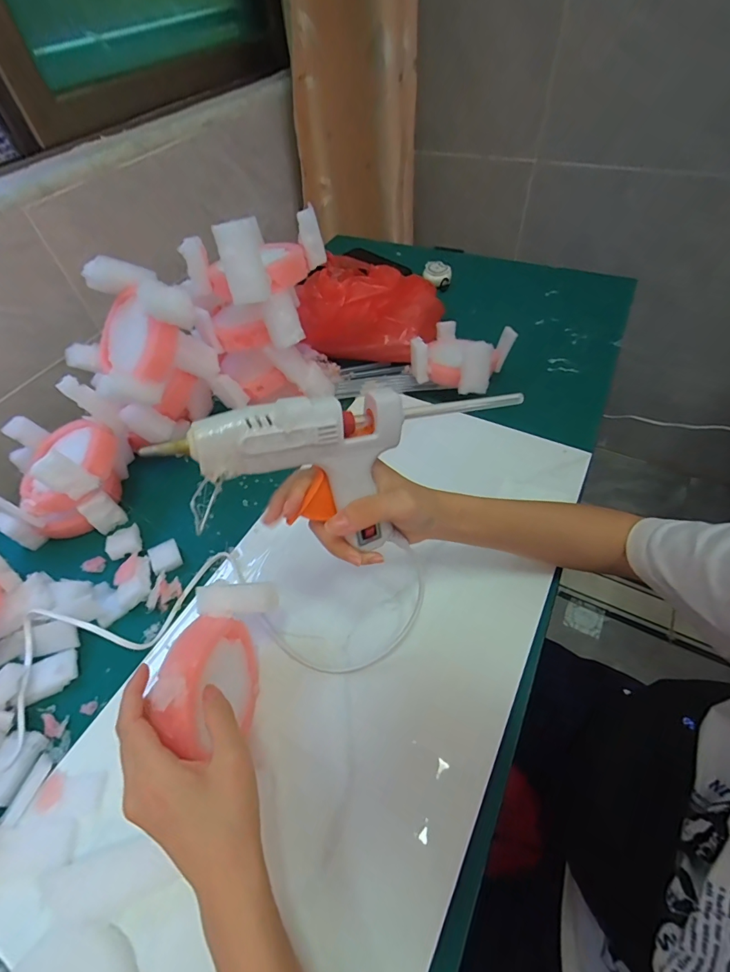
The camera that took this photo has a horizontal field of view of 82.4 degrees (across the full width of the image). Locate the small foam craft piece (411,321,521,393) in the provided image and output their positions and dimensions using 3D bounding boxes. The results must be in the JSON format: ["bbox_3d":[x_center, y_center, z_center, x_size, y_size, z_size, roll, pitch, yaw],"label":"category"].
[{"bbox_3d":[0.127,-0.169,0.553,0.109,0.066,0.110,-2,53,3],"label":"small foam craft piece"}]

